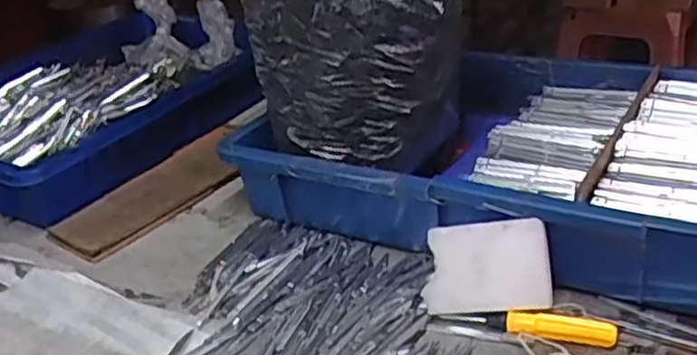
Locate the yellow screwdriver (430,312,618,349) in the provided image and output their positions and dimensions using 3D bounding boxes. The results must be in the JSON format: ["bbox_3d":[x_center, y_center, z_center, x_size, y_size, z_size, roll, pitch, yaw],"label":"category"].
[{"bbox_3d":[0.119,0.099,0.487,0.118,0.014,0.018,4,29,18],"label":"yellow screwdriver"}]

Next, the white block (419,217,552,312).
[{"bbox_3d":[0.097,0.062,0.503,0.086,0.061,0.010,-6,-3,11],"label":"white block"}]

